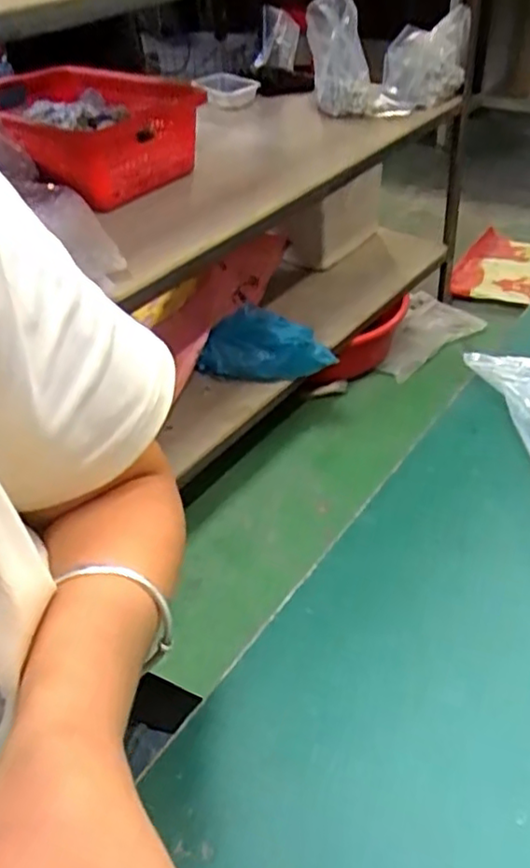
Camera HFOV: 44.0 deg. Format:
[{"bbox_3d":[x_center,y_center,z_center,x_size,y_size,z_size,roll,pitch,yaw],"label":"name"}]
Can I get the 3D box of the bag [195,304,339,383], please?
[{"bbox_3d":[-0.004,-0.187,1.396,0.302,0.129,0.098,7,43,13],"label":"bag"}]

